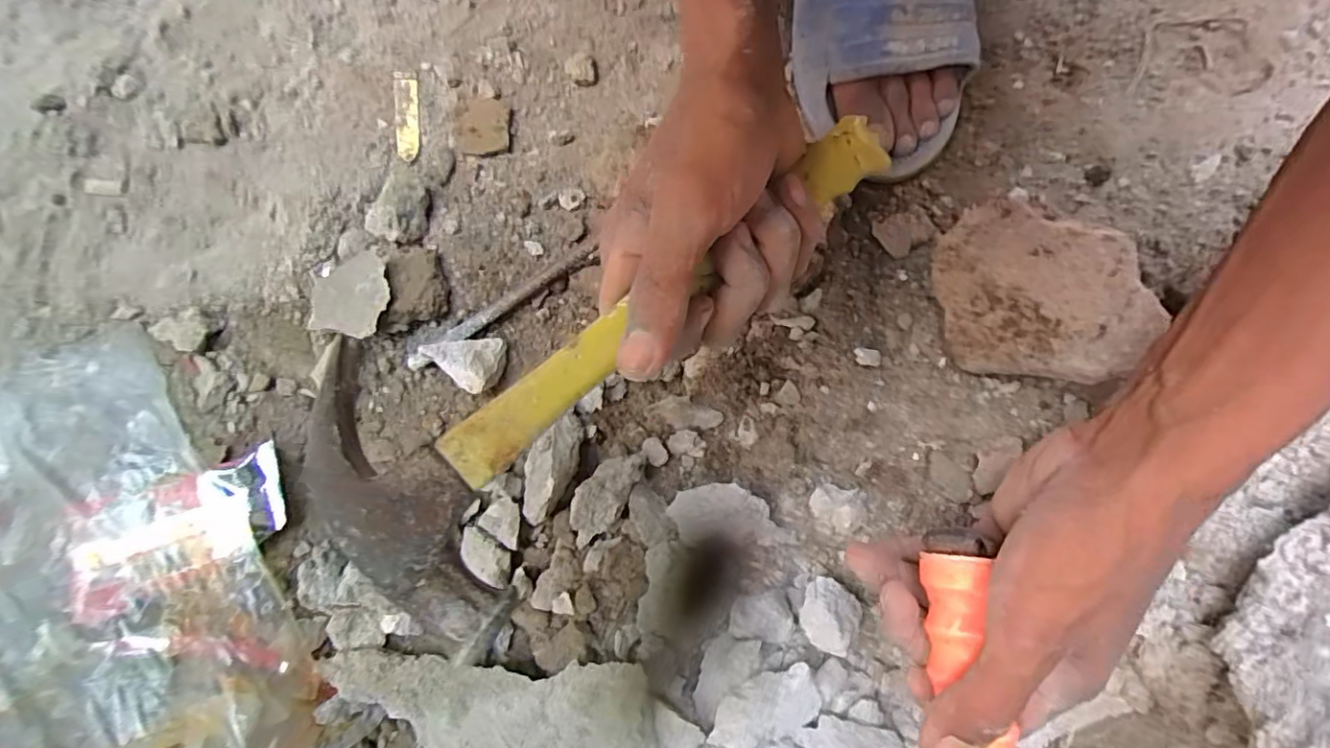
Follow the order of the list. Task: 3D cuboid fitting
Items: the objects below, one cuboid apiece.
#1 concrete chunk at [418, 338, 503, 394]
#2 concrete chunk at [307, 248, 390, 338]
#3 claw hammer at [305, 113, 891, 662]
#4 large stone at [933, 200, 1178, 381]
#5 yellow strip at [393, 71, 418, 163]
[{"bbox_3d":[-0.118,-0.012,0.351,0.038,0.021,0.034,34,80,6],"label":"concrete chunk"},{"bbox_3d":[-0.188,-0.047,0.351,0.053,0.027,0.049,0,78,0],"label":"concrete chunk"},{"bbox_3d":[-0.009,-0.026,0.232,0.265,0.029,0.100,-42,81,-18],"label":"claw hammer"},{"bbox_3d":[0.210,-0.043,0.339,0.111,0.045,0.093,10,78,2],"label":"large stone"},{"bbox_3d":[-0.169,-0.169,0.383,0.015,0.004,0.064,-6,78,-1],"label":"yellow strip"}]

